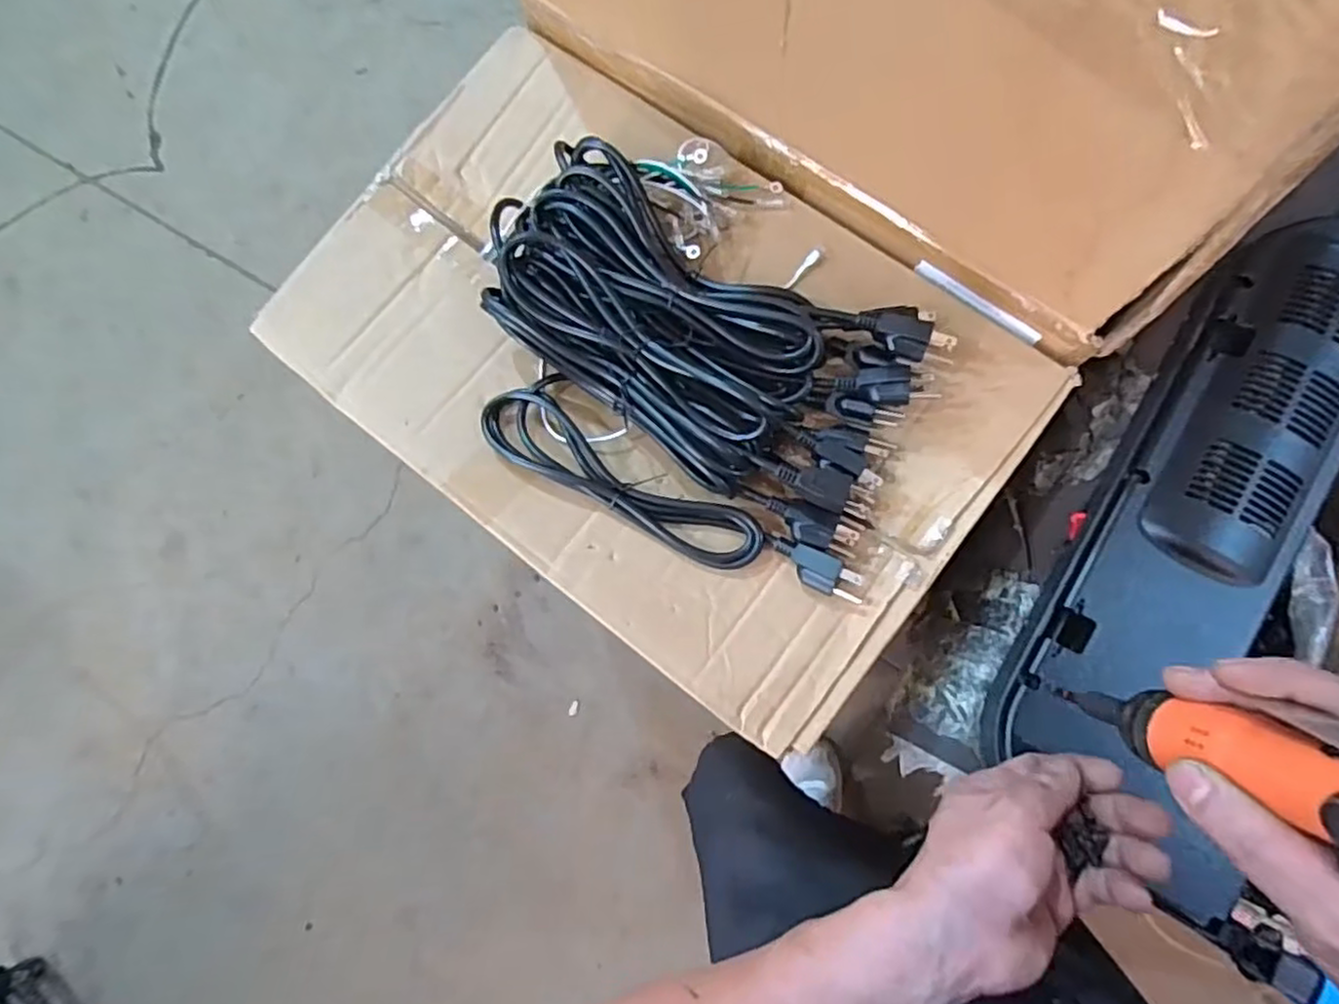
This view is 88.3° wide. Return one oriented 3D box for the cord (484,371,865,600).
[{"bbox_3d":[-0.007,-0.003,0.492,0.294,0.021,0.064,32,85,11],"label":"cord"}]

